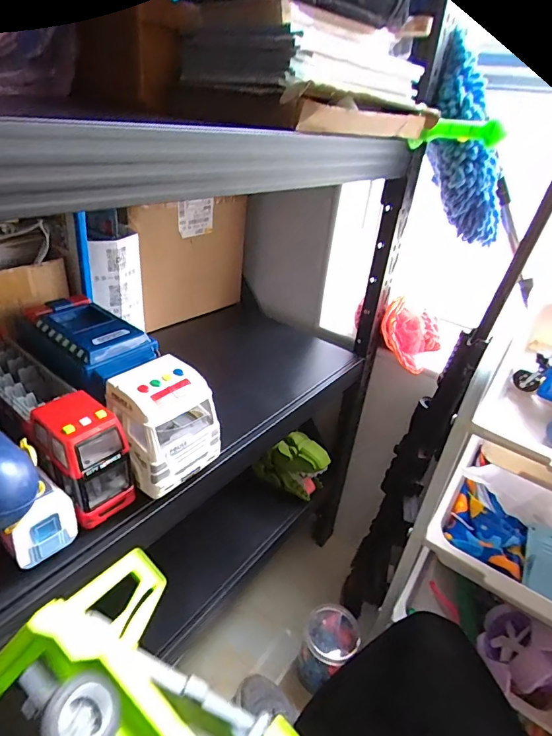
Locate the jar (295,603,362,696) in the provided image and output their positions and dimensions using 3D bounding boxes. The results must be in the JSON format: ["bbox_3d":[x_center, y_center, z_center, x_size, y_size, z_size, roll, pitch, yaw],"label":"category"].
[{"bbox_3d":[0.099,0.529,0.814,0.097,0.126,0.104,5,30,-3],"label":"jar"}]

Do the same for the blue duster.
[{"bbox_3d":[0.281,-0.322,0.647,0.096,0.288,0.067,-8,23,25],"label":"blue duster"}]

